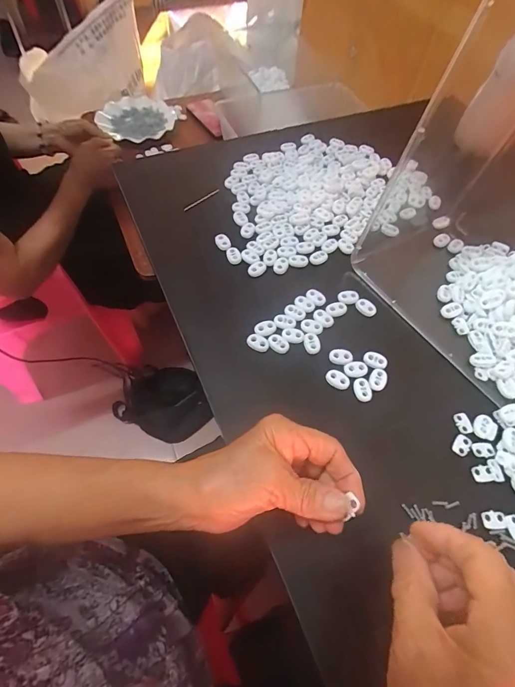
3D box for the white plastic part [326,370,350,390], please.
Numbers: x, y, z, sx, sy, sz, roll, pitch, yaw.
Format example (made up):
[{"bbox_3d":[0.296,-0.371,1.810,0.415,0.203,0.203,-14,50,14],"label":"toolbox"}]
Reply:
[{"bbox_3d":[0.076,0.034,0.337,0.023,0.008,0.016,25,62,11],"label":"white plastic part"}]

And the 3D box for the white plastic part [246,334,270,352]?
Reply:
[{"bbox_3d":[0.001,0.000,0.352,0.023,0.009,0.013,28,63,12],"label":"white plastic part"}]

